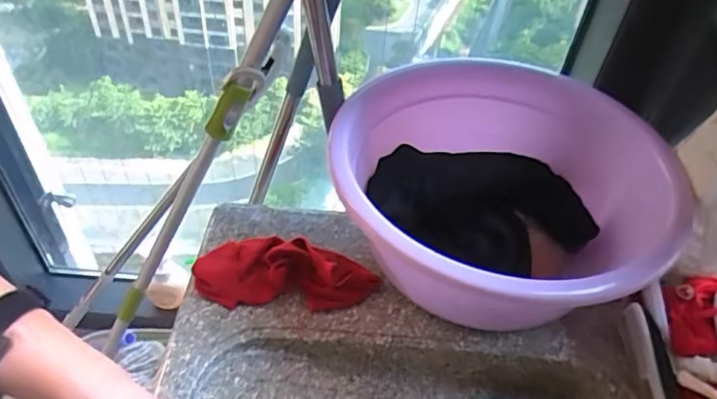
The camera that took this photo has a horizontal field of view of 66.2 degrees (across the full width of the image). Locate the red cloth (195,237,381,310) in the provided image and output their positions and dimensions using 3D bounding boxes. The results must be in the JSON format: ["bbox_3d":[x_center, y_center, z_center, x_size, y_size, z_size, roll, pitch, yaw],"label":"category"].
[{"bbox_3d":[-0.086,0.086,0.658,0.207,0.041,0.079,2,46,-3],"label":"red cloth"}]

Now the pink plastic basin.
[{"bbox_3d":[0.158,-0.005,0.659,0.368,0.139,0.370,3,46,-3],"label":"pink plastic basin"}]

